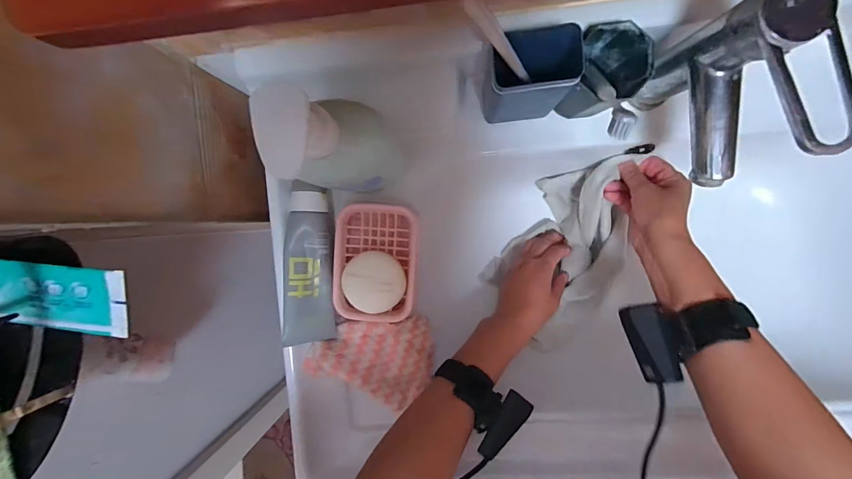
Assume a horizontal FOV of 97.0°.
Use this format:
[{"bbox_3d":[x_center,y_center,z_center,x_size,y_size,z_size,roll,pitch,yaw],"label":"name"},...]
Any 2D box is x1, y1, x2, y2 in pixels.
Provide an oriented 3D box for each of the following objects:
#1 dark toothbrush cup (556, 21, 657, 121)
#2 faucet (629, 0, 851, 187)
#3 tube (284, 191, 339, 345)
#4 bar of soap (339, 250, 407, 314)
[{"bbox_3d":[0.160,-0.151,0.344,0.054,0.081,0.059,0,93,5],"label":"dark toothbrush cup"},{"bbox_3d":[0.232,-0.108,0.311,0.061,0.176,0.125,-9,92,5],"label":"faucet"},{"bbox_3d":[-0.127,0.027,0.401,0.053,0.030,0.166,-4,95,-32],"label":"tube"},{"bbox_3d":[-0.053,0.043,0.388,0.062,0.033,0.058,0,93,5],"label":"bar of soap"}]

